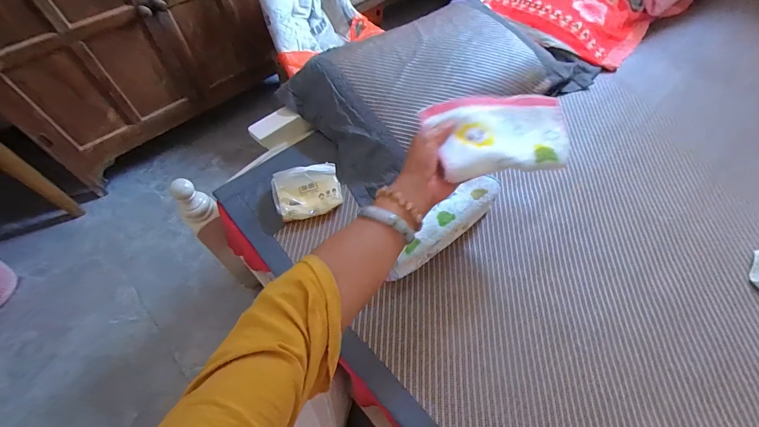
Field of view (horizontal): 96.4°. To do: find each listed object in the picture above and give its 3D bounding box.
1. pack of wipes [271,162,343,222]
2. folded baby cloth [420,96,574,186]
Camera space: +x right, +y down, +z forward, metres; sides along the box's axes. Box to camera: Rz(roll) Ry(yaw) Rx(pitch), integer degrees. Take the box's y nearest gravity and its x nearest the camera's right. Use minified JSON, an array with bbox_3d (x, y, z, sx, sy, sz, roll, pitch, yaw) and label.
[{"bbox_3d":[-0.139,-0.043,0.654,0.126,0.026,0.099,-19,94,-11],"label":"pack of wipes"},{"bbox_3d":[0.185,-0.113,0.477,0.250,0.026,0.114,-8,71,-26],"label":"folded baby cloth"}]

